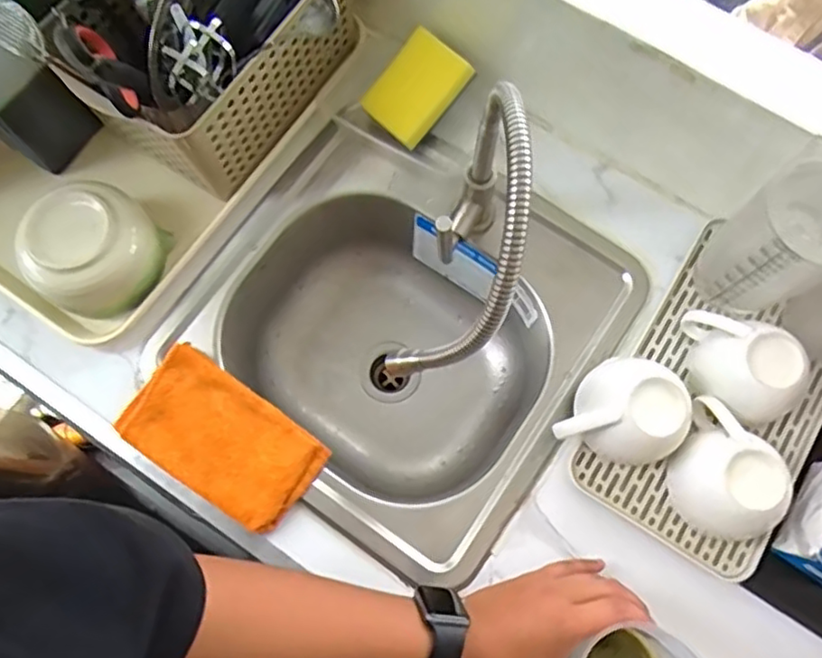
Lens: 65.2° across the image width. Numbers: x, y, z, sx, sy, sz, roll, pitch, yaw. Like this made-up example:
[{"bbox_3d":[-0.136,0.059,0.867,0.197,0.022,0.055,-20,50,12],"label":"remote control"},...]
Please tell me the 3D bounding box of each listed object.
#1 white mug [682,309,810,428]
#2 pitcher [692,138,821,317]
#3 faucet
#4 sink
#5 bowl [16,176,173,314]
[{"bbox_3d":[0.300,0.027,0.573,0.082,0.064,0.119,-29,76,-8],"label":"white mug"},{"bbox_3d":[0.309,-0.071,0.540,0.091,0.158,0.085,0,74,0],"label":"pitcher"},{"bbox_3d":[0.045,-0.062,0.496,0.070,0.229,0.196,17,75,4],"label":"faucet"},{"bbox_3d":[-0.006,0.004,0.705,0.378,0.163,0.368,34,77,9],"label":"sink"},{"bbox_3d":[-0.299,-0.072,0.609,0.101,0.087,0.119,43,78,11],"label":"bowl"}]

